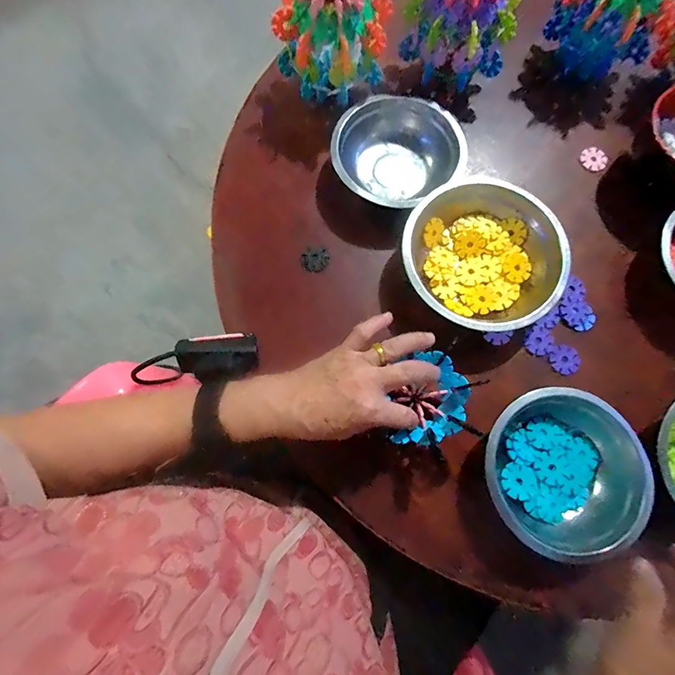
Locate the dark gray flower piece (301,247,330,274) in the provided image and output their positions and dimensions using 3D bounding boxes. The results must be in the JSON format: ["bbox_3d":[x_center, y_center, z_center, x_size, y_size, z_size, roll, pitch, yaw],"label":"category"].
[{"bbox_3d":[-0.025,-0.087,0.444,0.031,0.006,0.027,-1,76,-1],"label":"dark gray flower piece"}]

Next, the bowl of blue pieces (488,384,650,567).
[{"bbox_3d":[0.206,0.123,0.367,0.134,0.048,0.143,0,76,-1],"label":"bowl of blue pieces"}]

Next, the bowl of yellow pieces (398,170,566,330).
[{"bbox_3d":[0.153,-0.086,0.421,0.160,0.044,0.164,0,76,-1],"label":"bowl of yellow pieces"}]

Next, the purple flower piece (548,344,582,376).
[{"bbox_3d":[0.241,0.023,0.418,0.029,0.007,0.032,10,76,2],"label":"purple flower piece"}]

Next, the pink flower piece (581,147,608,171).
[{"bbox_3d":[0.313,-0.218,0.482,0.030,0.005,0.029,0,76,-1],"label":"pink flower piece"}]

